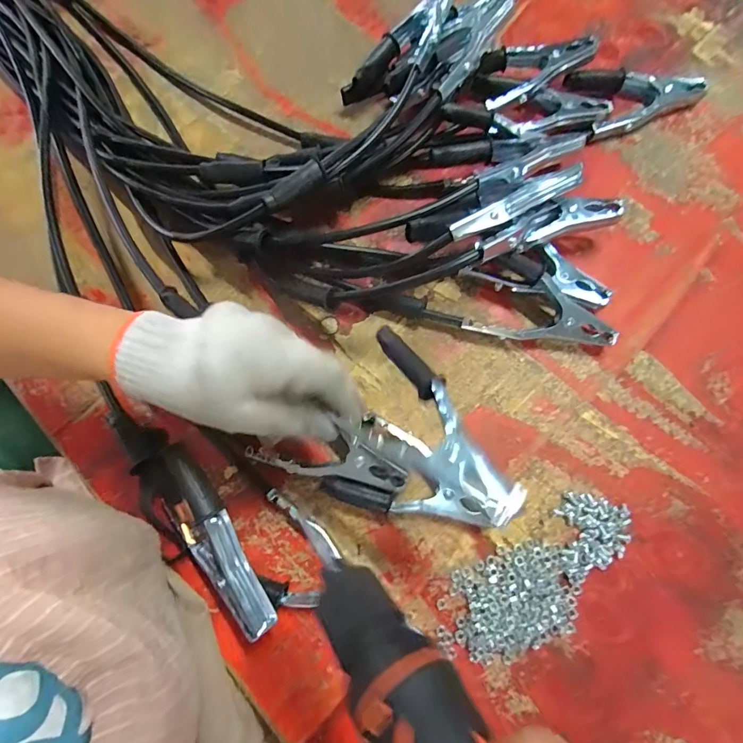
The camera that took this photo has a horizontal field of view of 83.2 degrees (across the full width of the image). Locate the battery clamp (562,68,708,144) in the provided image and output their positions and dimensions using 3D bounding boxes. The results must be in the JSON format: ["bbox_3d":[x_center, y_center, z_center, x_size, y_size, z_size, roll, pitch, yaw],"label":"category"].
[{"bbox_3d":[0.293,-0.297,0.457,0.145,0.025,0.073,-11,73,-3],"label":"battery clamp"}]

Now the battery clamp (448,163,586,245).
[{"bbox_3d":[0.123,-0.142,0.366,0.125,0.037,0.022,-27,76,-6],"label":"battery clamp"}]

